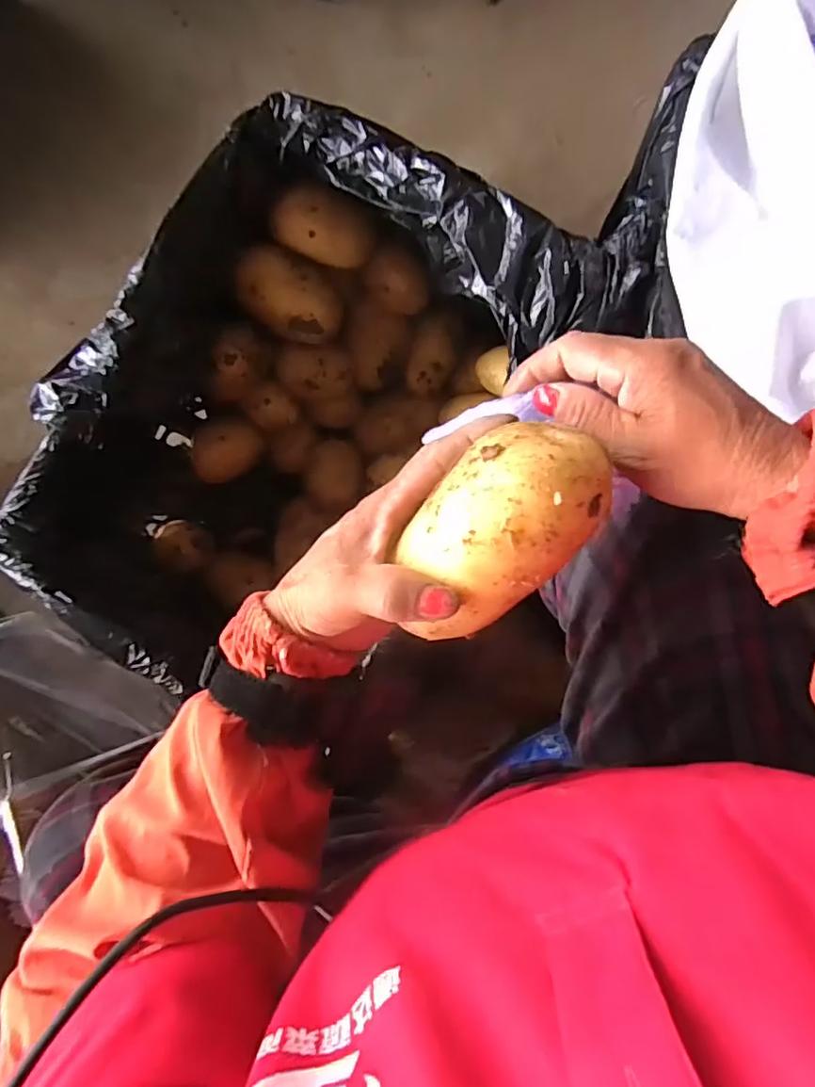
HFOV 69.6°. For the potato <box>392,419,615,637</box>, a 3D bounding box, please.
[{"bbox_3d":[0.035,-0.003,0.235,0.095,0.047,0.054,-43,82,2],"label":"potato"}]

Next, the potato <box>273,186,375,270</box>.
[{"bbox_3d":[-0.085,-0.311,0.578,0.054,0.095,0.059,45,120,49],"label":"potato"}]

